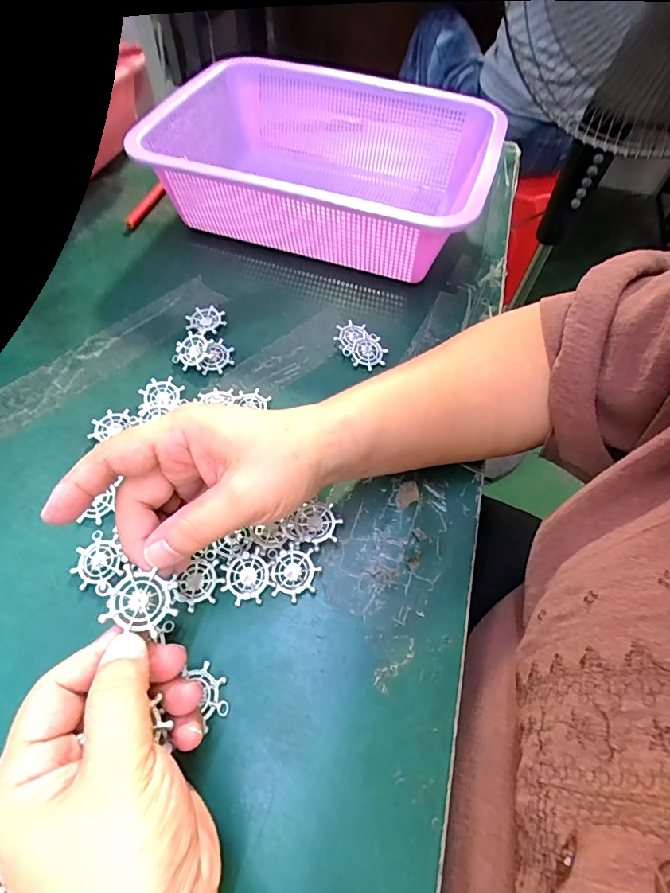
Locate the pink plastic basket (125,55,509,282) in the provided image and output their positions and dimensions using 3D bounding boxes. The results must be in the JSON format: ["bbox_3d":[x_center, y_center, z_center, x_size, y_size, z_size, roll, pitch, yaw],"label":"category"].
[{"bbox_3d":[-0.011,-0.266,0.435,0.277,0.088,0.218,18,60,9],"label":"pink plastic basket"}]

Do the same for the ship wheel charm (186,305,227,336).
[{"bbox_3d":[-0.108,-0.106,0.378,0.032,0.005,0.031,1,58,-1],"label":"ship wheel charm"}]

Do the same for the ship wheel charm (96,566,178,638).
[{"bbox_3d":[-0.089,0.071,0.202,0.032,0.004,0.025,10,65,-26],"label":"ship wheel charm"}]

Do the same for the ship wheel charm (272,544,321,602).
[{"bbox_3d":[-0.023,0.075,0.268,0.026,0.007,0.031,17,59,8],"label":"ship wheel charm"}]

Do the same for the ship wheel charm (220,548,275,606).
[{"bbox_3d":[-0.052,0.078,0.264,0.027,0.004,0.028,-21,61,-14],"label":"ship wheel charm"}]

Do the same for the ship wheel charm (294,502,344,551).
[{"bbox_3d":[-0.010,0.048,0.279,0.027,0.004,0.027,-1,62,2],"label":"ship wheel charm"}]

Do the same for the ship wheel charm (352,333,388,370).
[{"bbox_3d":[0.029,-0.077,0.363,0.026,0.006,0.031,13,59,6],"label":"ship wheel charm"}]

